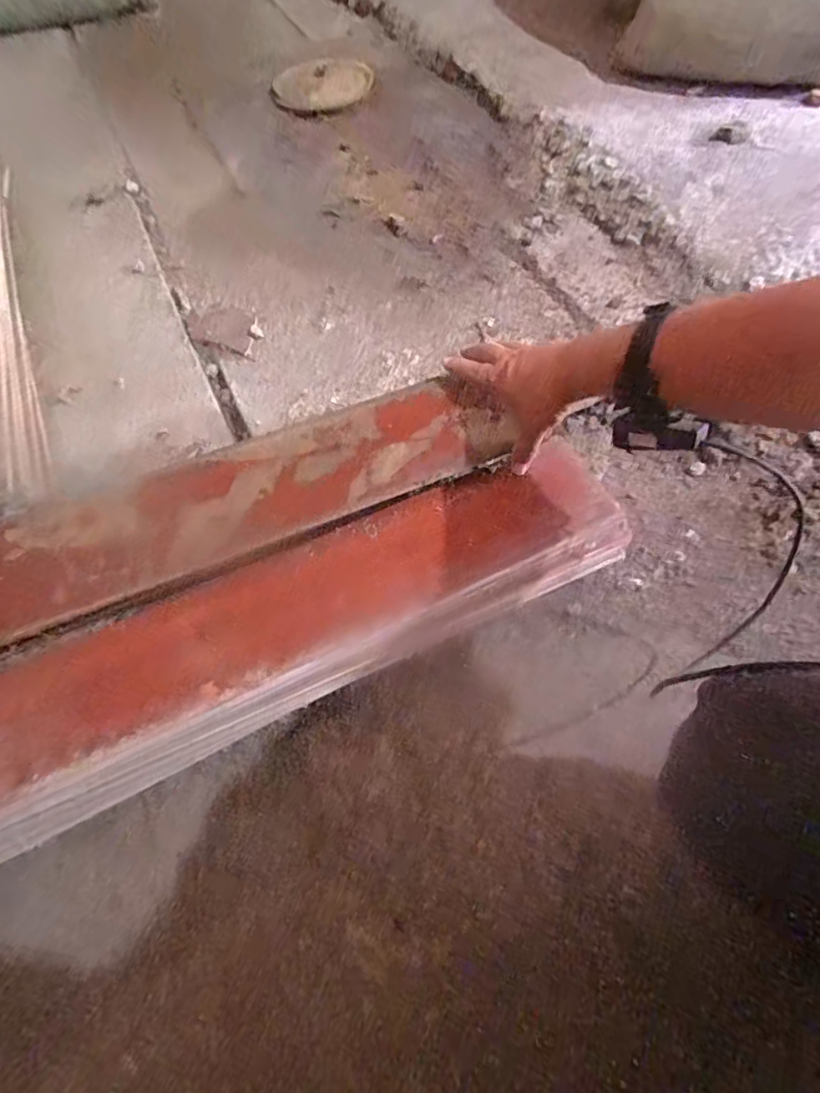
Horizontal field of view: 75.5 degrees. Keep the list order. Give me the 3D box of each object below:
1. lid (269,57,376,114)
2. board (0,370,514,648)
[{"bbox_3d":[-0.180,-0.944,1.080,0.196,0.021,0.195,-1,62,2],"label":"lid"},{"bbox_3d":[-0.254,-0.021,0.521,0.713,0.041,0.142,-22,66,-13],"label":"board"}]

